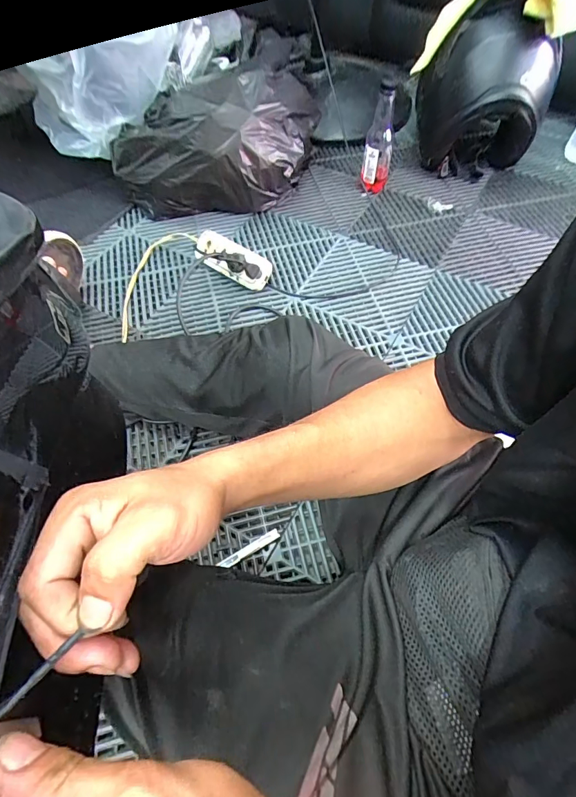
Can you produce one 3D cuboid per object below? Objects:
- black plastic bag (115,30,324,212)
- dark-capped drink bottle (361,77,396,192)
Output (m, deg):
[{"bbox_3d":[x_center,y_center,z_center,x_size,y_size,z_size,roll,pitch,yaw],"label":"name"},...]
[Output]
[{"bbox_3d":[-0.136,-0.504,0.817,0.399,0.192,0.217,-6,60,-3],"label":"black plastic bag"},{"bbox_3d":[0.189,-0.524,0.838,0.060,0.188,0.068,8,60,5],"label":"dark-capped drink bottle"}]

